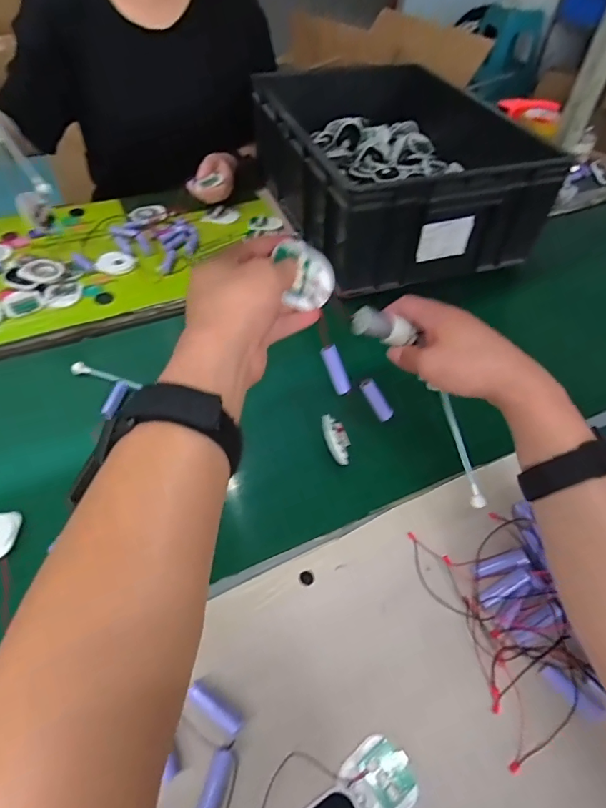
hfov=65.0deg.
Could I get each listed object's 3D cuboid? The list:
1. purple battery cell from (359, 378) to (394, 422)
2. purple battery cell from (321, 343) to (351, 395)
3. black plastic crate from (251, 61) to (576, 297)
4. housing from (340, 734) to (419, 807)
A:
[{"bbox_3d":[0.081,-0.005,0.513,0.015,0.052,0.016,-14,25,52],"label":"purple battery cell"},{"bbox_3d":[0.033,-0.032,0.466,0.011,0.052,0.013,-34,24,-28],"label":"purple battery cell"},{"bbox_3d":[0.141,-0.416,0.811,0.368,0.179,0.493,-14,54,-14],"label":"black plastic crate"},{"bbox_3d":[0.057,0.276,0.350,0.045,0.013,0.049,-30,59,-24],"label":"housing"}]

